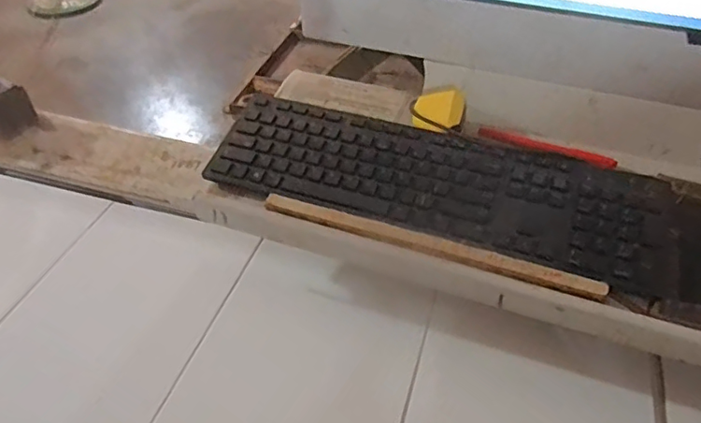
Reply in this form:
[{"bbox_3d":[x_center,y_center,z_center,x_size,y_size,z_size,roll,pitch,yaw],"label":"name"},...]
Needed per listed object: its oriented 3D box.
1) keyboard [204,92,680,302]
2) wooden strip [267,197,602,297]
[{"bbox_3d":[0.078,-0.030,0.547,0.443,0.029,0.125,15,46,16],"label":"keyboard"},{"bbox_3d":[0.067,0.029,0.507,0.310,0.011,0.017,15,46,16],"label":"wooden strip"}]

